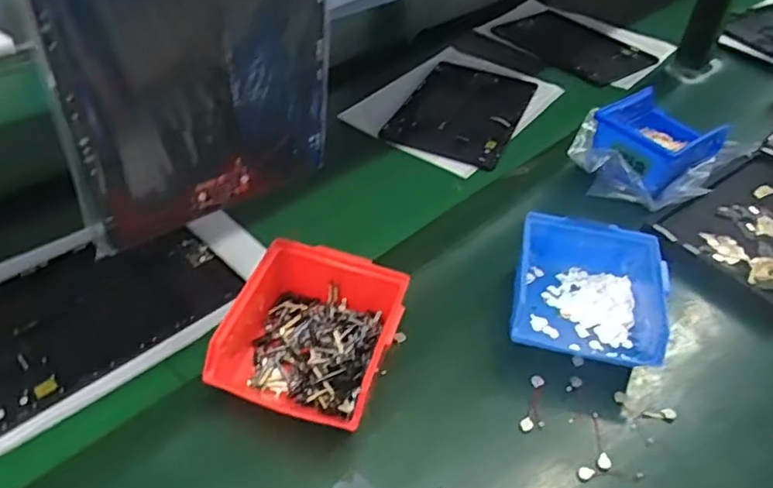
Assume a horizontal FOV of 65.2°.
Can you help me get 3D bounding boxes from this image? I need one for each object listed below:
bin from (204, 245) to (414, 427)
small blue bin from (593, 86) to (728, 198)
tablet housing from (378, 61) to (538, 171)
[{"bbox_3d":[-0.060,0.076,0.488,0.133,0.075,0.137,13,44,9],"label":"bin"},{"bbox_3d":[0.311,-0.120,0.712,0.141,0.067,0.113,-25,51,-28],"label":"small blue bin"},{"bbox_3d":[0.106,-0.184,0.820,0.154,0.005,0.227,18,42,18],"label":"tablet housing"}]

